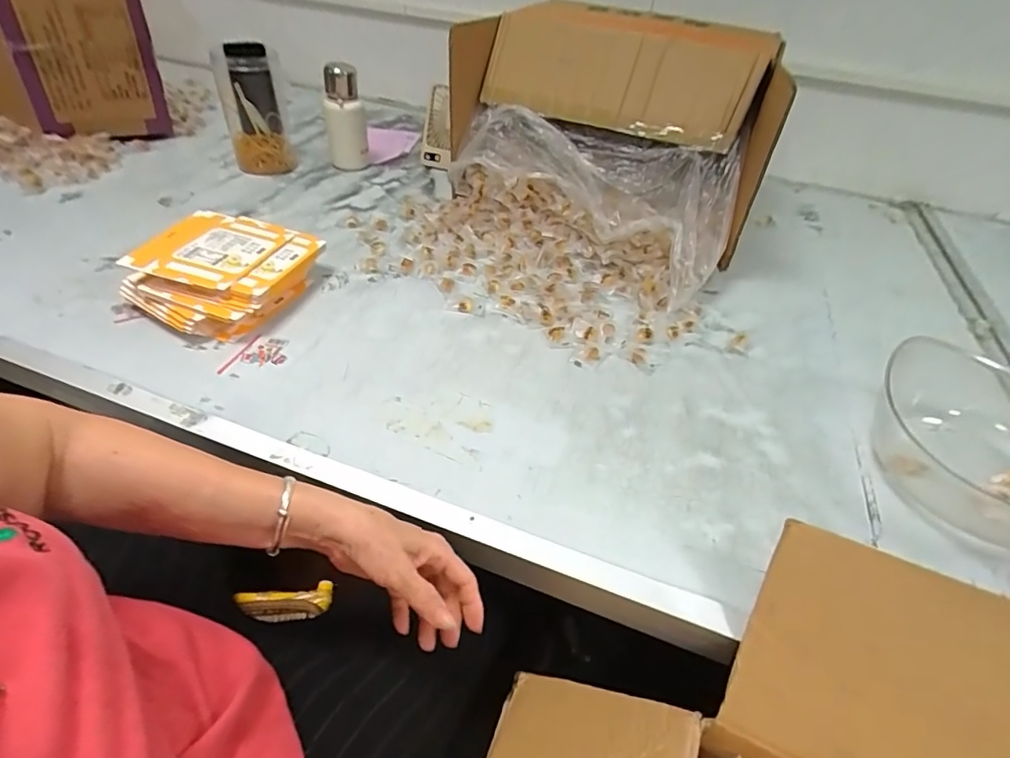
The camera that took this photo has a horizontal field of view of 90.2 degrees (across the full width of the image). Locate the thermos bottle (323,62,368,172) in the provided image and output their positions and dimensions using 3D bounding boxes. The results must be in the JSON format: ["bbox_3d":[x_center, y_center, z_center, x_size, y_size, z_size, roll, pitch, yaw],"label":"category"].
[{"bbox_3d":[-0.318,-0.512,0.998,0.072,0.194,0.072,-8,44,-14],"label":"thermos bottle"}]

